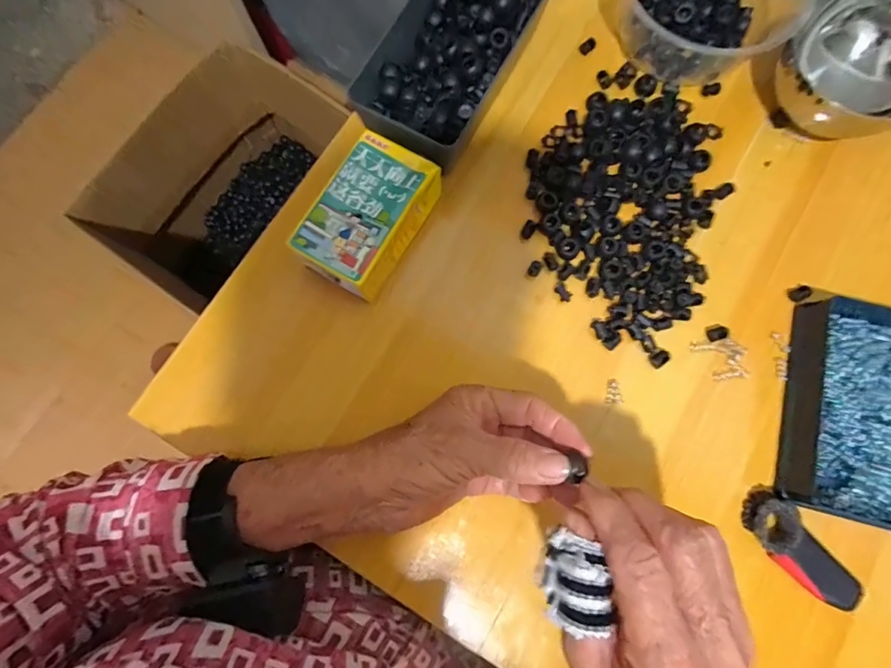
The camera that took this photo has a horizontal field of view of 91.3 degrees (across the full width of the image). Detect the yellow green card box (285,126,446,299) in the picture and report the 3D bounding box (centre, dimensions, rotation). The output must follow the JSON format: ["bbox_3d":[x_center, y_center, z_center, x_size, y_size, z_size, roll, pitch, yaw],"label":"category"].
[{"bbox_3d":[-0.056,-0.087,0.323,0.064,0.042,0.107,30,81,5],"label":"yellow green card box"}]

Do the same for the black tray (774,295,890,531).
[{"bbox_3d":[0.302,0.054,0.304,0.113,0.030,0.152,17,80,3],"label":"black tray"}]

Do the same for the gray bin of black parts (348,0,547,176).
[{"bbox_3d":[0.006,-0.219,0.345,0.095,0.052,0.189,28,80,4],"label":"gray bin of black parts"}]

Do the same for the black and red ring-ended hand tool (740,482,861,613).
[{"bbox_3d":[0.239,0.146,0.291,0.035,0.016,0.088,-43,83,-8],"label":"black and red ring-ended hand tool"}]

